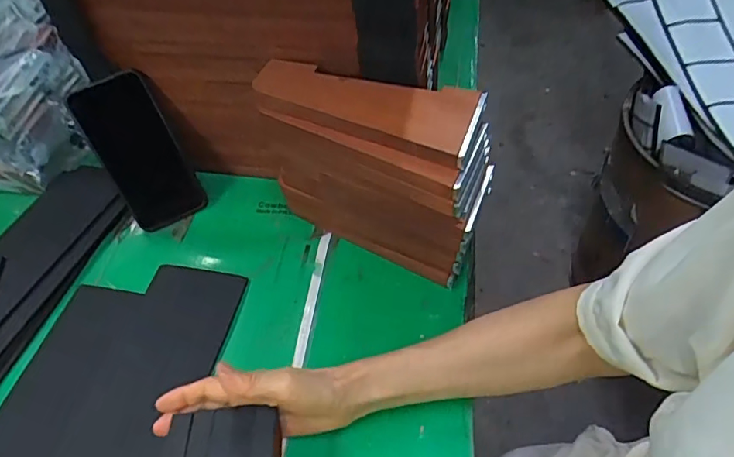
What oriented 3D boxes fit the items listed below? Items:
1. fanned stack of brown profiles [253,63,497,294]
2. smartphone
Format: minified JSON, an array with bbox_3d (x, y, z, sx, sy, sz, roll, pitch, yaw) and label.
[{"bbox_3d":[0.014,-0.055,0.494,0.217,0.173,0.091,24,58,23],"label":"fanned stack of brown profiles"},{"bbox_3d":[-0.239,-0.078,0.562,0.078,0.161,0.013,-28,29,-16],"label":"smartphone"}]

